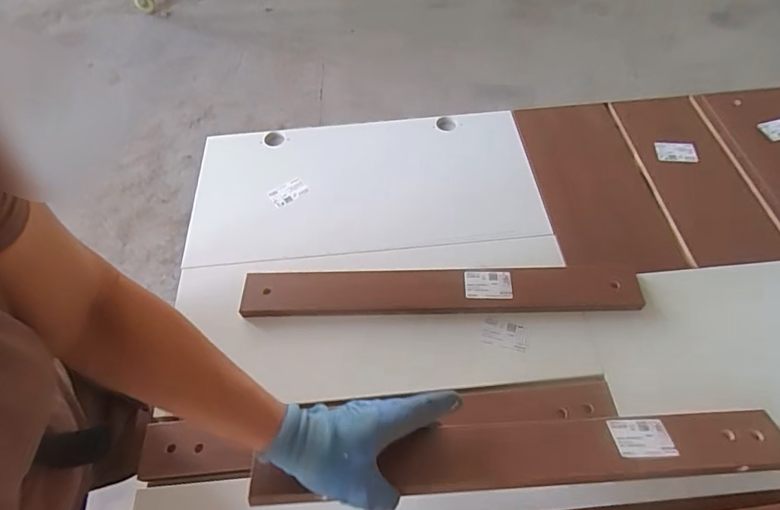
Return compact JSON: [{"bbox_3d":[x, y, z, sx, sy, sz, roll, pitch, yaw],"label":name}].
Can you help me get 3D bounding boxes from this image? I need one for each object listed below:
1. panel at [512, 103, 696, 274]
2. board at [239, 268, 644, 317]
[{"bbox_3d":[0.320,-0.122,0.732,0.181,0.010,0.343,-4,55,0],"label":"panel"},{"bbox_3d":[0.066,0.049,0.623,0.514,0.021,0.059,-1,55,2],"label":"board"}]

